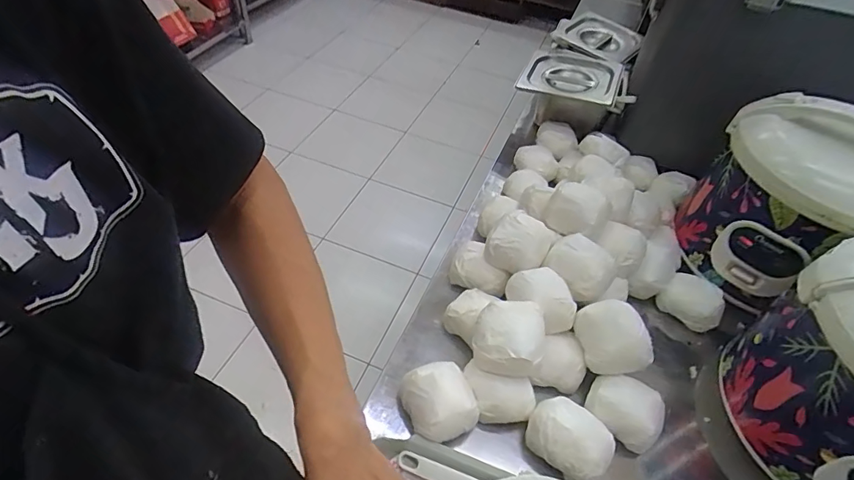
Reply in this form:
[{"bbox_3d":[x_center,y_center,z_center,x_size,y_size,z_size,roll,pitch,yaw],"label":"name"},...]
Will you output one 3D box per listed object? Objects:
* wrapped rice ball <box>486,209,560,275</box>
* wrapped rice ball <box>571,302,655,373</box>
[{"bbox_3d":[0.125,0.004,0.620,0.071,0.051,0.068,33,52,21],"label":"wrapped rice ball"},{"bbox_3d":[0.216,0.108,0.541,0.065,0.057,0.078,-1,48,-8],"label":"wrapped rice ball"}]

